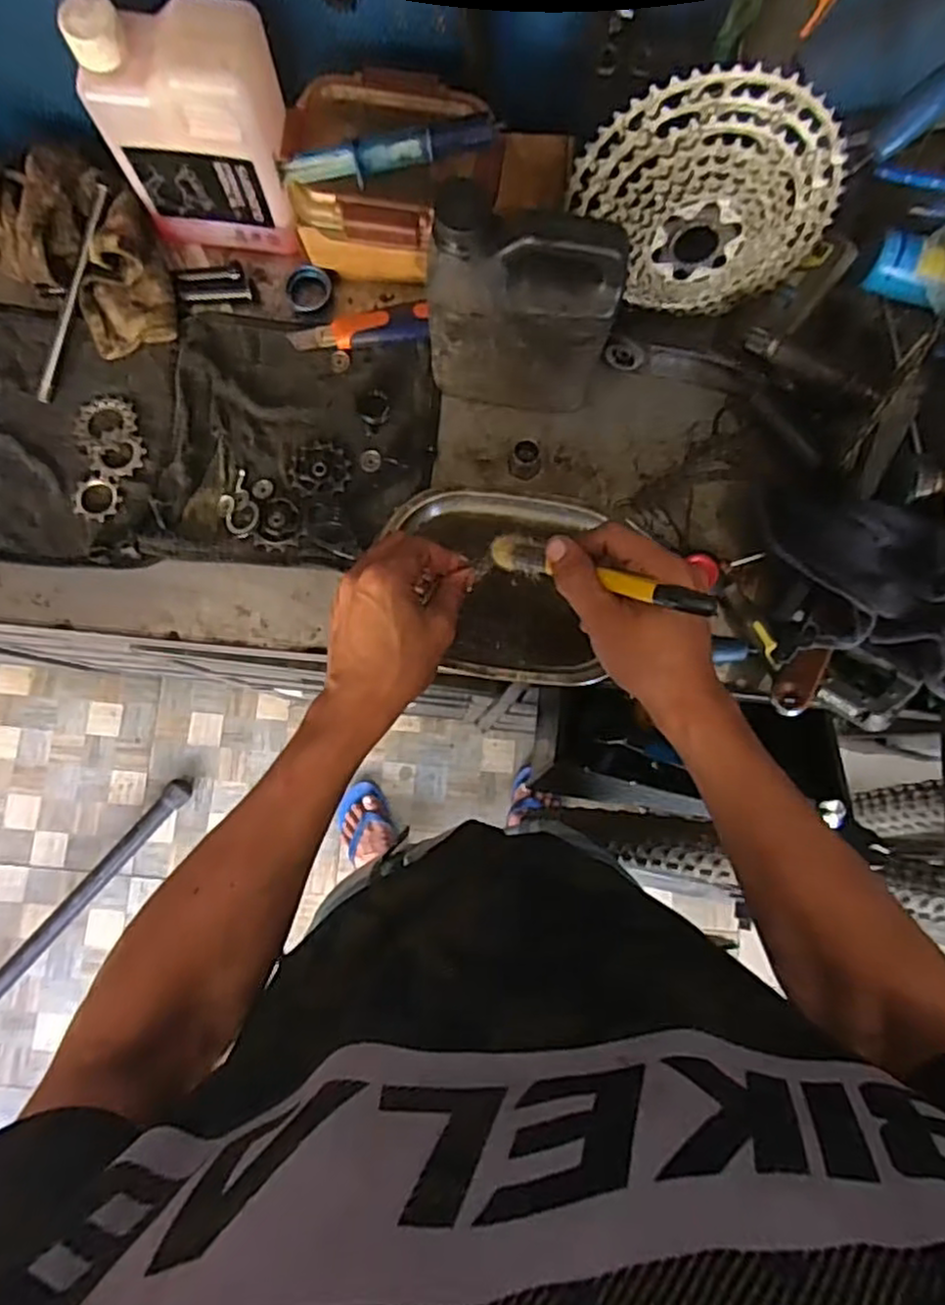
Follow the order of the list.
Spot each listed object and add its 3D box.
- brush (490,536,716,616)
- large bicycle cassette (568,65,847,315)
[{"bbox_3d":[0.076,-0.051,0.436,0.172,0.028,0.024,21,79,43],"label":"brush"},{"bbox_3d":[0.166,-0.319,0.503,0.184,0.159,0.047,1,81,-1],"label":"large bicycle cassette"}]

